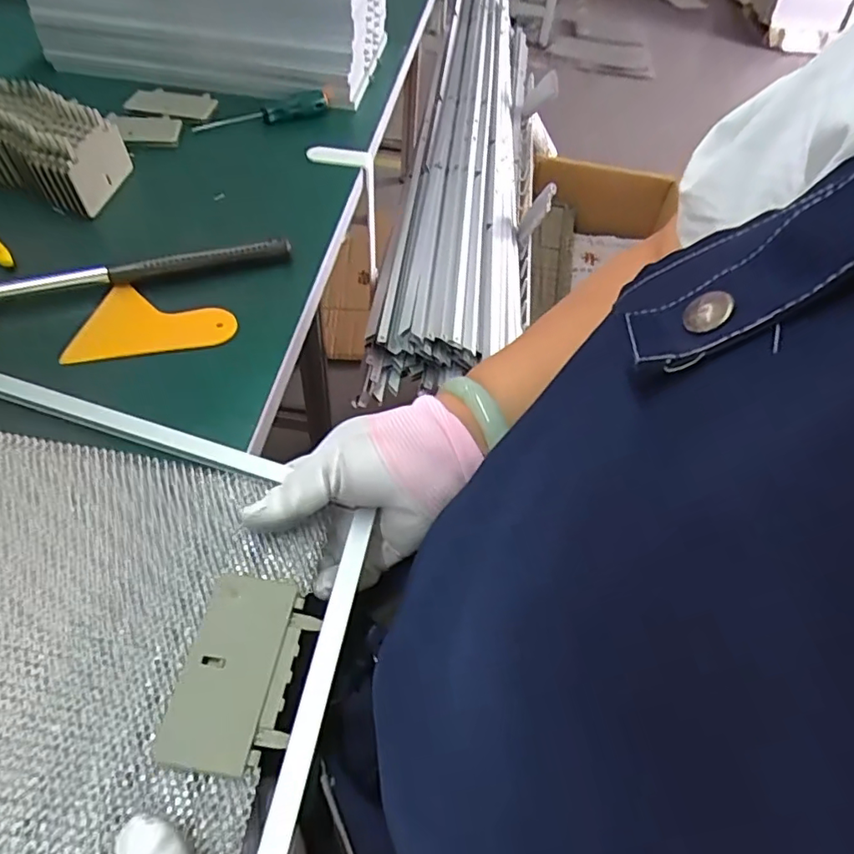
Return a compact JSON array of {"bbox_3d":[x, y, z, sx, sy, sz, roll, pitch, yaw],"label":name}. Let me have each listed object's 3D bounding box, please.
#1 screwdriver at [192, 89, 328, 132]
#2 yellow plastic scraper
[{"bbox_3d":[-0.172,-0.329,0.603,0.137,0.019,0.020,-22,57,-20],"label":"screwdriver"},{"bbox_3d":[-0.189,-0.069,0.406,0.097,0.010,0.072,8,52,1],"label":"yellow plastic scraper"}]

